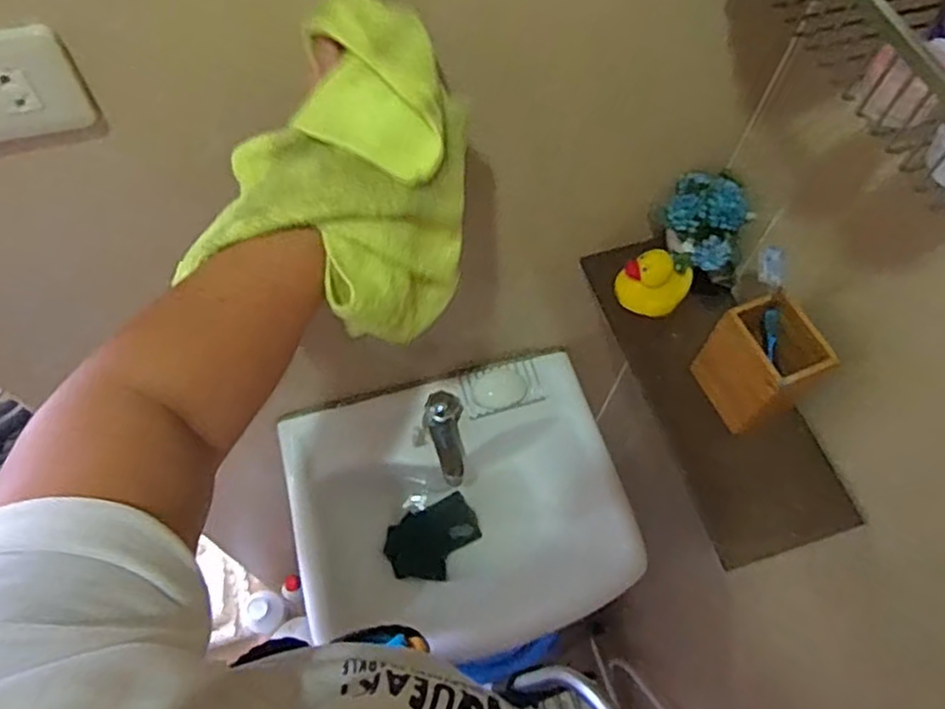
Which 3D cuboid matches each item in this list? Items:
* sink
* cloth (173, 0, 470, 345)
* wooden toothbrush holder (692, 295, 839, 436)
[{"bbox_3d":[-0.015,0.227,0.963,0.445,0.157,0.369,-16,64,-10],"label":"sink"},{"bbox_3d":[-0.081,-0.108,0.457,0.129,0.173,0.176,33,66,14],"label":"cloth"},{"bbox_3d":[0.284,0.010,0.669,0.075,0.105,0.100,-22,65,-13],"label":"wooden toothbrush holder"}]

